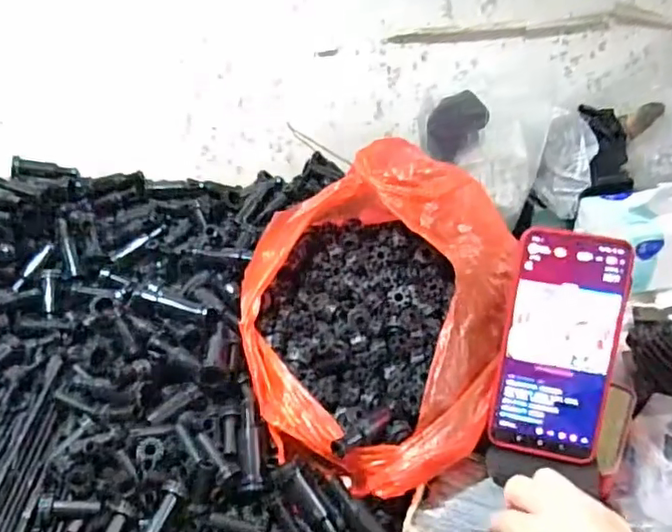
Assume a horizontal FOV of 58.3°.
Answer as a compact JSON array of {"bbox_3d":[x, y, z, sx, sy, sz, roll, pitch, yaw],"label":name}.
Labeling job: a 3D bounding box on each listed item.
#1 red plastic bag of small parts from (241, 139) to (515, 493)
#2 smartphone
[{"bbox_3d":[0.031,0.022,0.493,0.206,0.147,0.253,8,35,14],"label":"red plastic bag of small parts"},{"bbox_3d":[0.163,0.057,0.436,0.081,0.161,0.008,8,6,14],"label":"smartphone"}]

